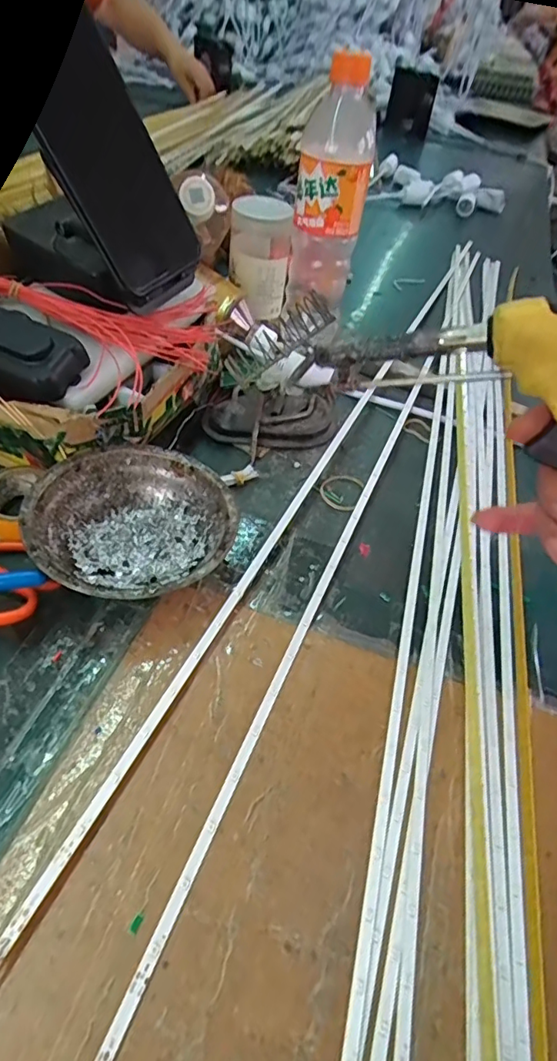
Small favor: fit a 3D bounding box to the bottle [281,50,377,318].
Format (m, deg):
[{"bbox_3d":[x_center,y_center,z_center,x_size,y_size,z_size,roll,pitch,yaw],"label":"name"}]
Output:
[{"bbox_3d":[0.045,-0.288,0.498,0.060,0.211,0.061,5,47,-3],"label":"bottle"}]

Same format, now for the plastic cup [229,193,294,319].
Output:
[{"bbox_3d":[-0.019,-0.272,0.549,0.059,0.095,0.065,1,48,-6],"label":"plastic cup"}]

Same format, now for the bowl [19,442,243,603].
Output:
[{"bbox_3d":[-0.093,0.000,0.357,0.124,0.043,0.123,3,47,-4],"label":"bowl"}]

